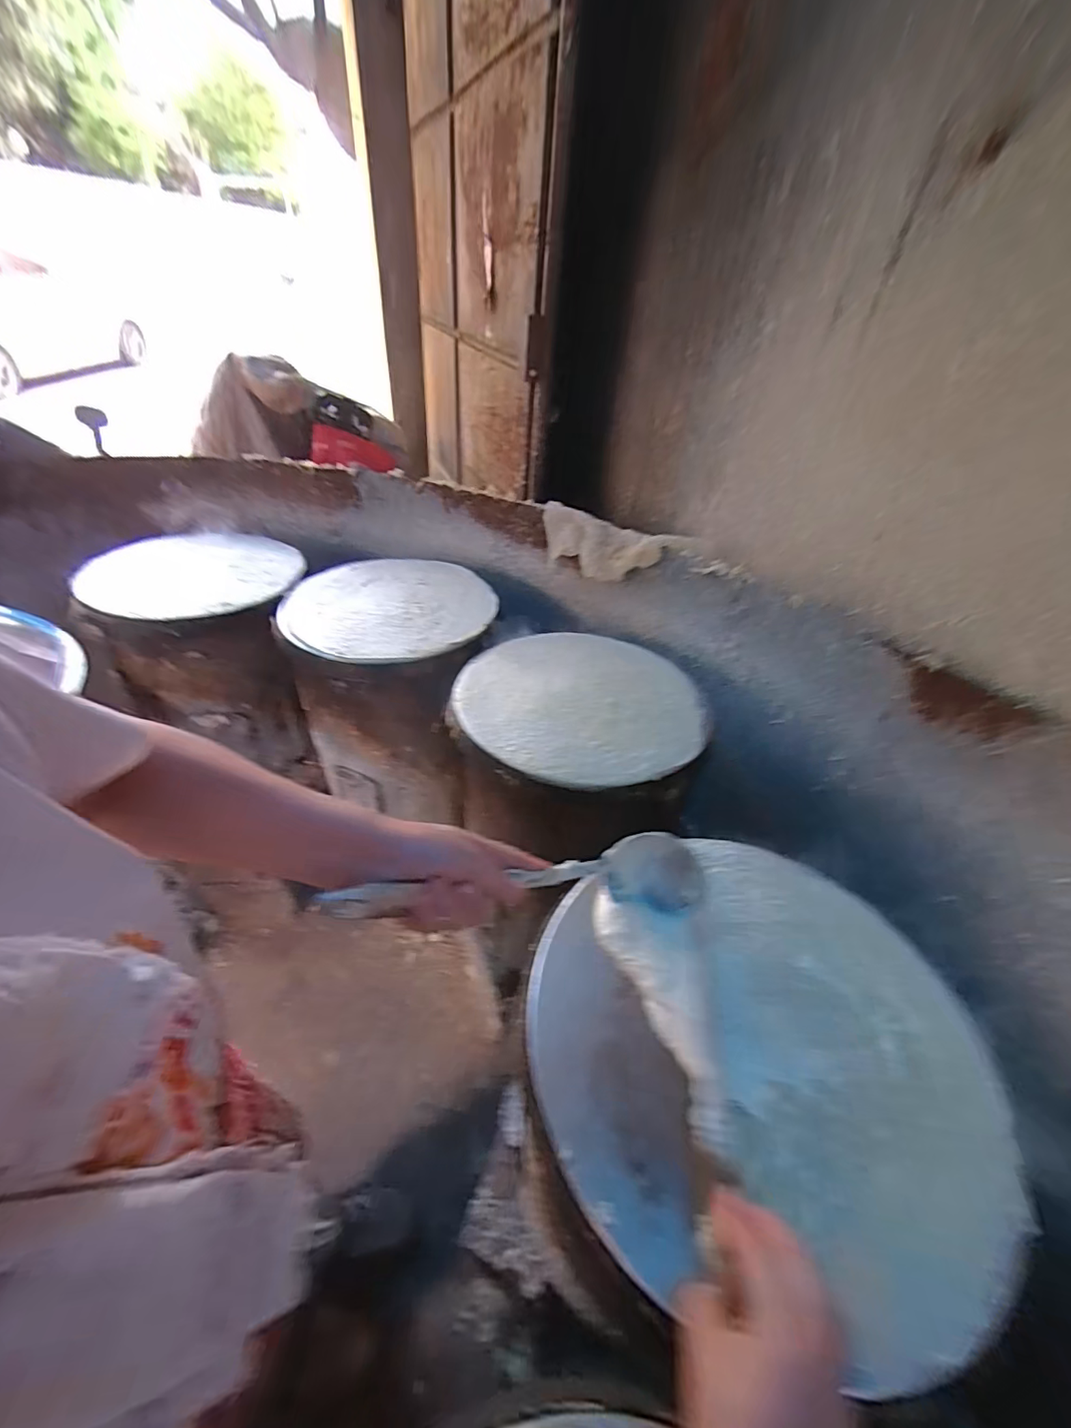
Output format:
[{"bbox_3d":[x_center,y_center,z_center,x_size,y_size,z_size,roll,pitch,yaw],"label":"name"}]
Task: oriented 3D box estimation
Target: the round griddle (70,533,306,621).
[{"bbox_3d":[-0.650,-0.277,0.987,0.357,0.015,0.339,-2,40,-9],"label":"round griddle"}]

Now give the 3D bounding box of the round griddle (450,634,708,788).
[{"bbox_3d":[0.065,-0.029,0.761,0.351,0.025,0.349,3,40,-3],"label":"round griddle"}]

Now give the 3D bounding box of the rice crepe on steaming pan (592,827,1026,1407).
[{"bbox_3d":[0.235,0.259,0.433,0.271,0.021,0.336,-12,44,-22],"label":"rice crepe on steaming pan"}]

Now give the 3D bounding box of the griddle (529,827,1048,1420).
[{"bbox_3d":[0.193,0.269,0.425,0.369,0.036,0.340,3,40,-3],"label":"griddle"}]

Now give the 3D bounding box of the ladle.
[{"bbox_3d":[0.006,0.141,0.411,0.338,0.080,0.066,9,35,-33],"label":"ladle"}]

